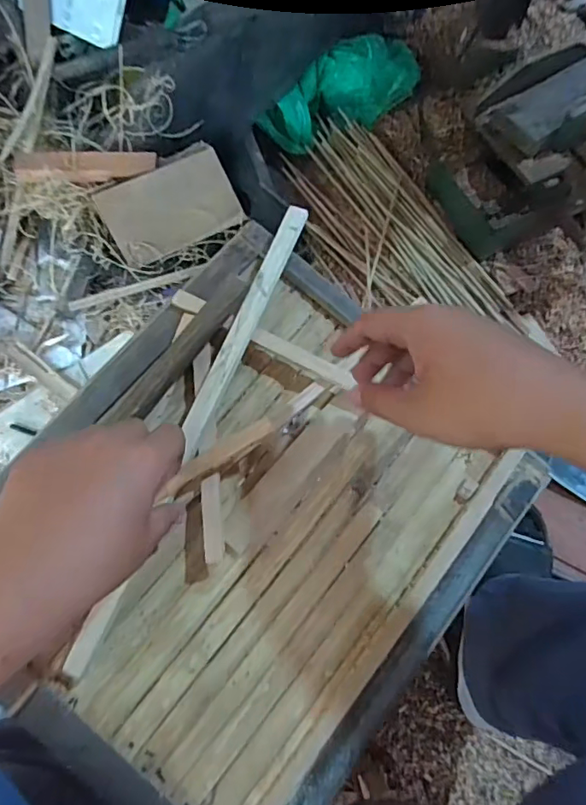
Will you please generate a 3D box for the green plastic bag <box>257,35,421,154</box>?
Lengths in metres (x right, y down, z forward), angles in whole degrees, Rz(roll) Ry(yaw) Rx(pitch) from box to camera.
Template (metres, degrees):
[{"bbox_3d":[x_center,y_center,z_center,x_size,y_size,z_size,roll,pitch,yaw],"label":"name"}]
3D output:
[{"bbox_3d":[0.085,-0.519,0.890,0.302,0.080,0.110,-28,73,-10],"label":"green plastic bag"}]

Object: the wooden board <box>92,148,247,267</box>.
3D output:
[{"bbox_3d":[-0.190,-0.302,0.829,0.197,0.014,0.118,-26,116,-3],"label":"wooden board"}]

